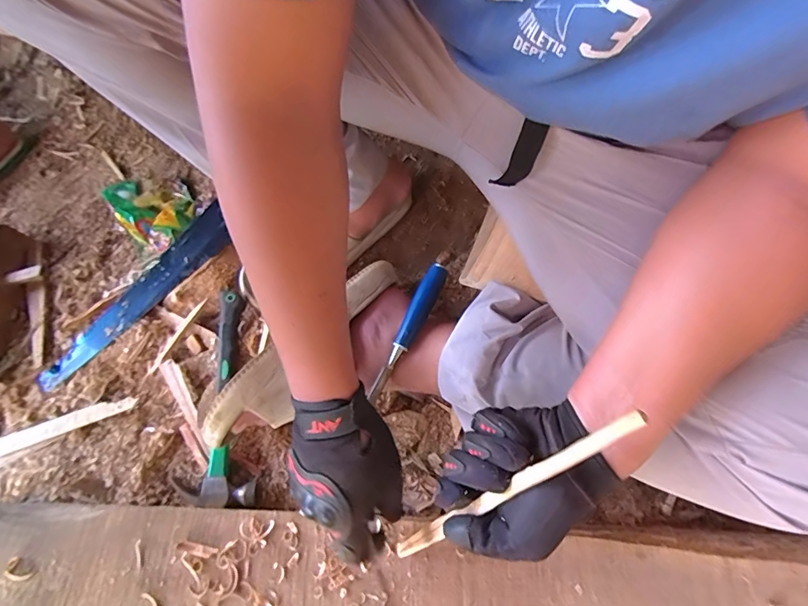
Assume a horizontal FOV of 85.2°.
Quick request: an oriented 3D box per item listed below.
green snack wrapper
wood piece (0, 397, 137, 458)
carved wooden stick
[{"bbox_3d":[-0.387,-0.154,0.676,0.131,0.021,0.107,37,73,16],"label":"green snack wrapper"},{"bbox_3d":[-0.510,0.184,0.533,0.358,0.010,0.025,-21,68,-7],"label":"wood piece"},{"bbox_3d":[0.066,0.156,0.345,0.007,0.292,0.014,-14,61,-45],"label":"carved wooden stick"}]

